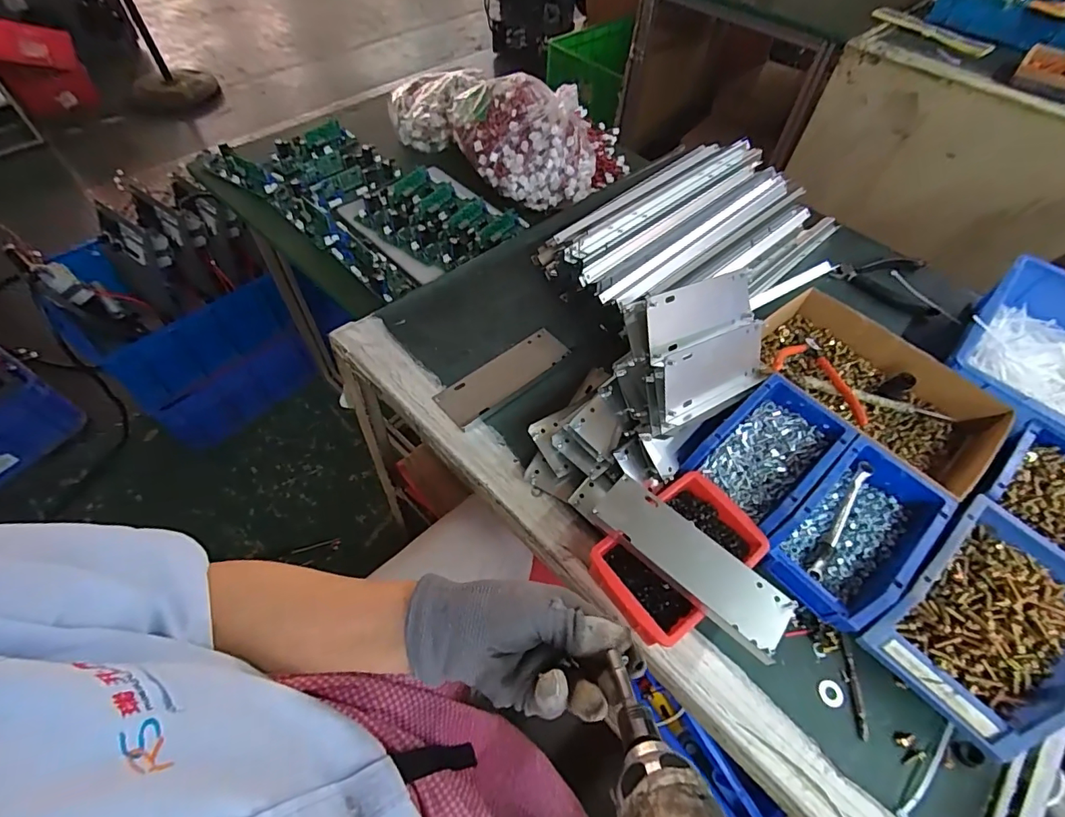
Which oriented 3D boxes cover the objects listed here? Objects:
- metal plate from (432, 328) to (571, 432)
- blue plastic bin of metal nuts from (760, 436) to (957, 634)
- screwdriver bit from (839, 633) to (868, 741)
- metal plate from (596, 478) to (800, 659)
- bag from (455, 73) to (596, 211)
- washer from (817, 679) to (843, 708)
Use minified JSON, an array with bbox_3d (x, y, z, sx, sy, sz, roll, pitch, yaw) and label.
[{"bbox_3d":[-0.033,-0.043,0.596,0.177,0.009,0.060,-37,65,-23],"label":"metal plate"},{"bbox_3d":[0.313,0.112,0.468,0.172,0.056,0.101,-37,65,-23],"label":"blue plastic bin of metal nuts"},{"bbox_3d":[0.284,0.245,0.428,0.008,0.006,0.079,6,57,2],"label":"screwdriver bit"},{"bbox_3d":[0.139,0.134,0.431,0.178,0.007,0.063,38,55,20],"label":"metal plate"},{"bbox_3d":[-0.009,-0.475,0.874,0.225,0.116,0.207,-13,58,-10],"label":"bag"},{"bbox_3d":[0.263,0.251,0.428,0.020,0.004,0.021,1,57,-2],"label":"washer"}]

